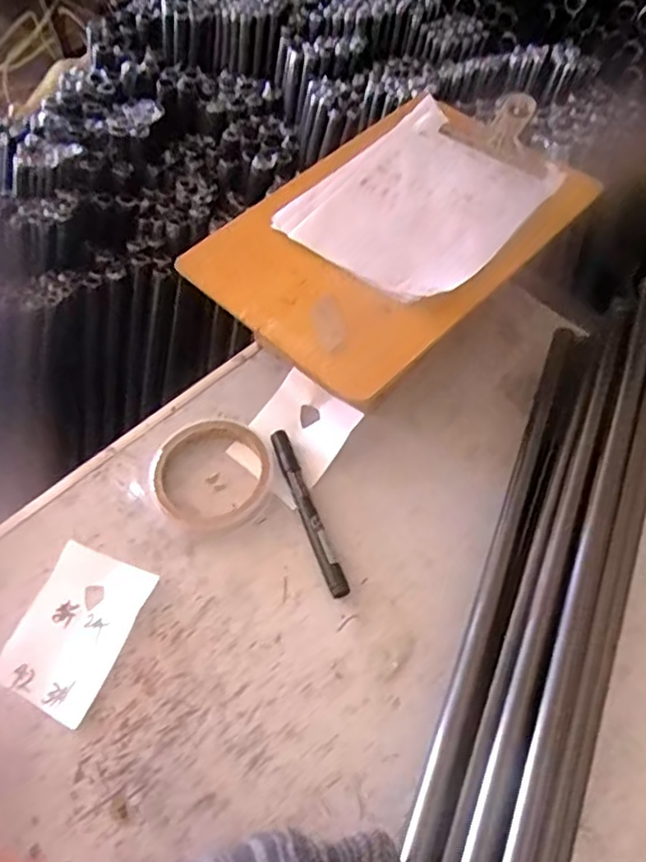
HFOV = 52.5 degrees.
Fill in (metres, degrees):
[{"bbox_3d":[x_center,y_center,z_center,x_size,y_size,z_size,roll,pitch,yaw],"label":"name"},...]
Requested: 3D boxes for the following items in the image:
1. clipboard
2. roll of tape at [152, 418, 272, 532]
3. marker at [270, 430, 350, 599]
[{"bbox_3d":[0.058,-0.158,0.497,0.287,0.020,0.188,-40,64,-20],"label":"clipboard"},{"bbox_3d":[-0.086,0.031,0.506,0.089,0.018,0.095,-2,57,3],"label":"roll of tape"},{"bbox_3d":[-0.012,0.060,0.492,0.014,0.015,0.138,-19,58,-9],"label":"marker"}]

